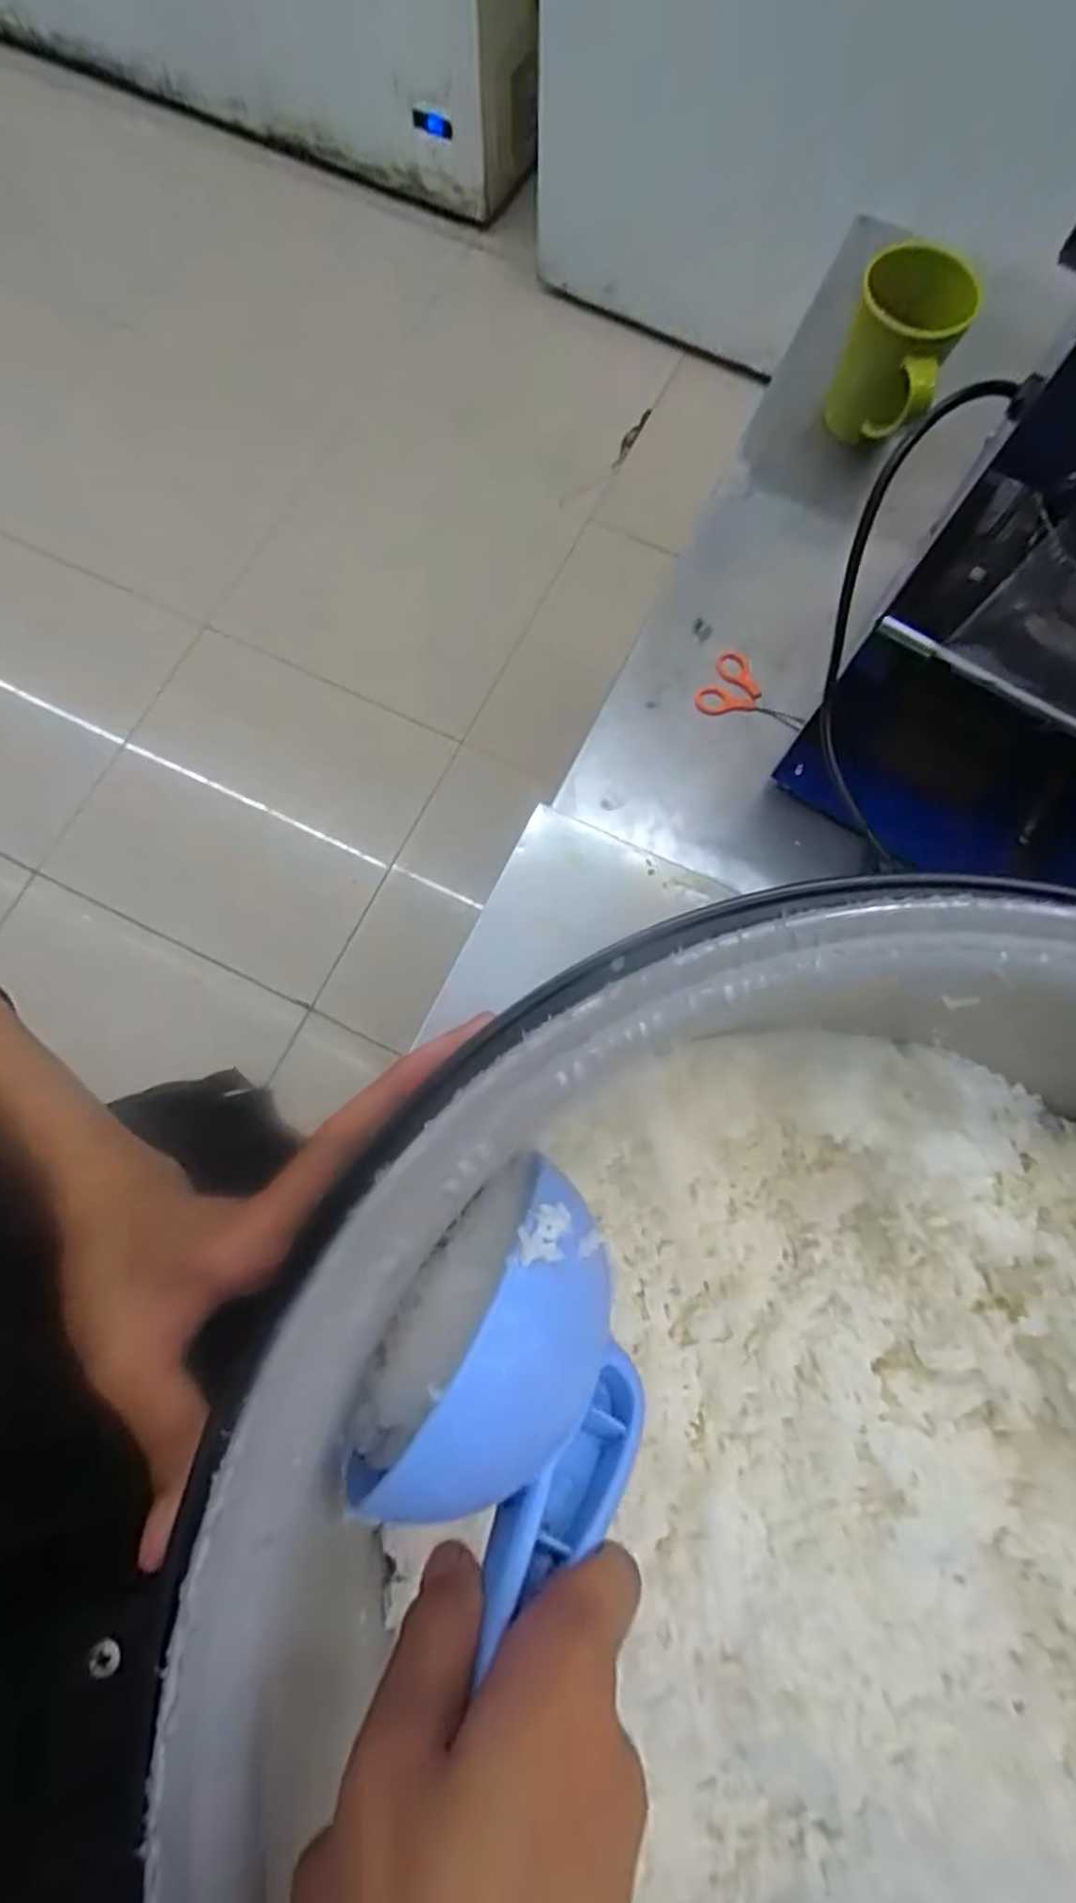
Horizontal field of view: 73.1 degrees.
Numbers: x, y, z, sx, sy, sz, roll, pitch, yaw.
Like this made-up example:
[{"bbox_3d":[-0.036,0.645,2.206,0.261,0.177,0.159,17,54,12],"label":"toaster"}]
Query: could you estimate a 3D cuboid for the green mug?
[{"bbox_3d":[0.277,-0.468,0.566,0.082,0.090,0.087,24,78,5],"label":"green mug"}]

